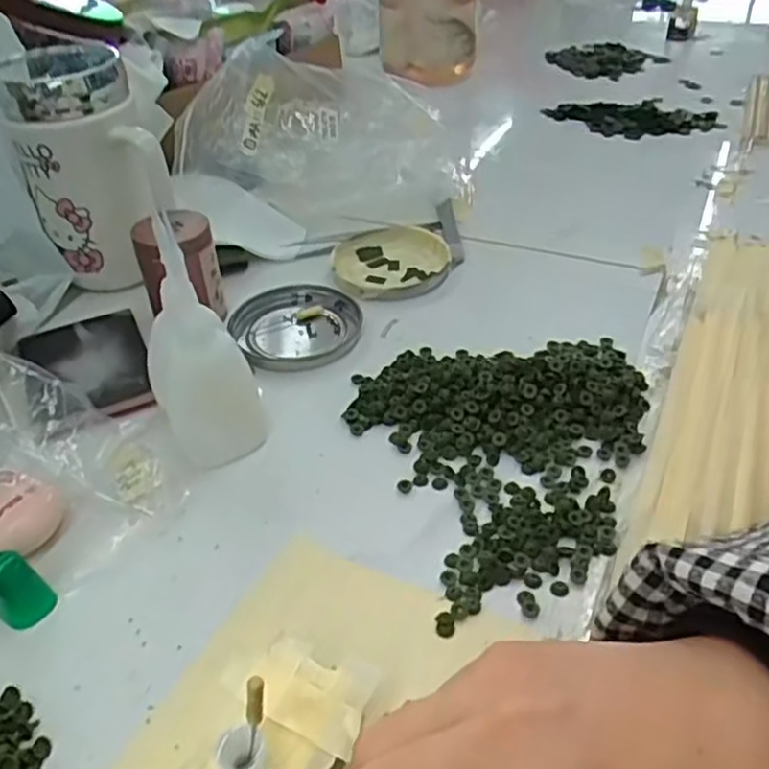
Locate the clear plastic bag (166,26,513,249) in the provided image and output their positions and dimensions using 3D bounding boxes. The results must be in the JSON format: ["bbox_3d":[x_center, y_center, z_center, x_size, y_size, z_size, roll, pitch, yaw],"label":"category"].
[{"bbox_3d":[-0.037,-0.195,0.572,0.216,0.094,0.141,3,38,7],"label":"clear plastic bag"}]

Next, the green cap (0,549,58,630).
[{"bbox_3d":[-0.147,0.081,0.294,0.016,0.028,0.019,19,44,24],"label":"green cap"}]

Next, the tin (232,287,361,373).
[{"bbox_3d":[-0.054,-0.037,0.452,0.076,0.008,0.078,-1,39,1],"label":"tin"}]

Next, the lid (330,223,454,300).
[{"bbox_3d":[0.003,-0.085,0.503,0.078,0.010,0.081,-1,39,1],"label":"lid"}]

